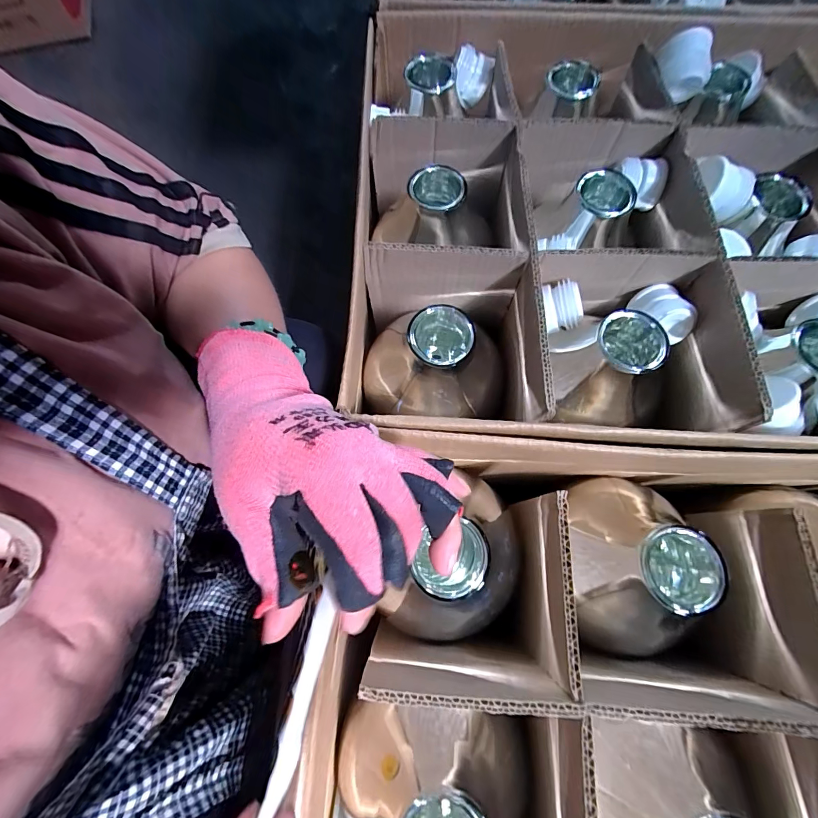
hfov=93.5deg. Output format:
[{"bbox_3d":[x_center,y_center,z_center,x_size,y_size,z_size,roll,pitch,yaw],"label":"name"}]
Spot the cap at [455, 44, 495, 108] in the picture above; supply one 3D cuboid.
[{"bbox_3d":[0.069,-0.358,0.419,0.042,0.035,0.049,5,73,3],"label":"cap"}]

